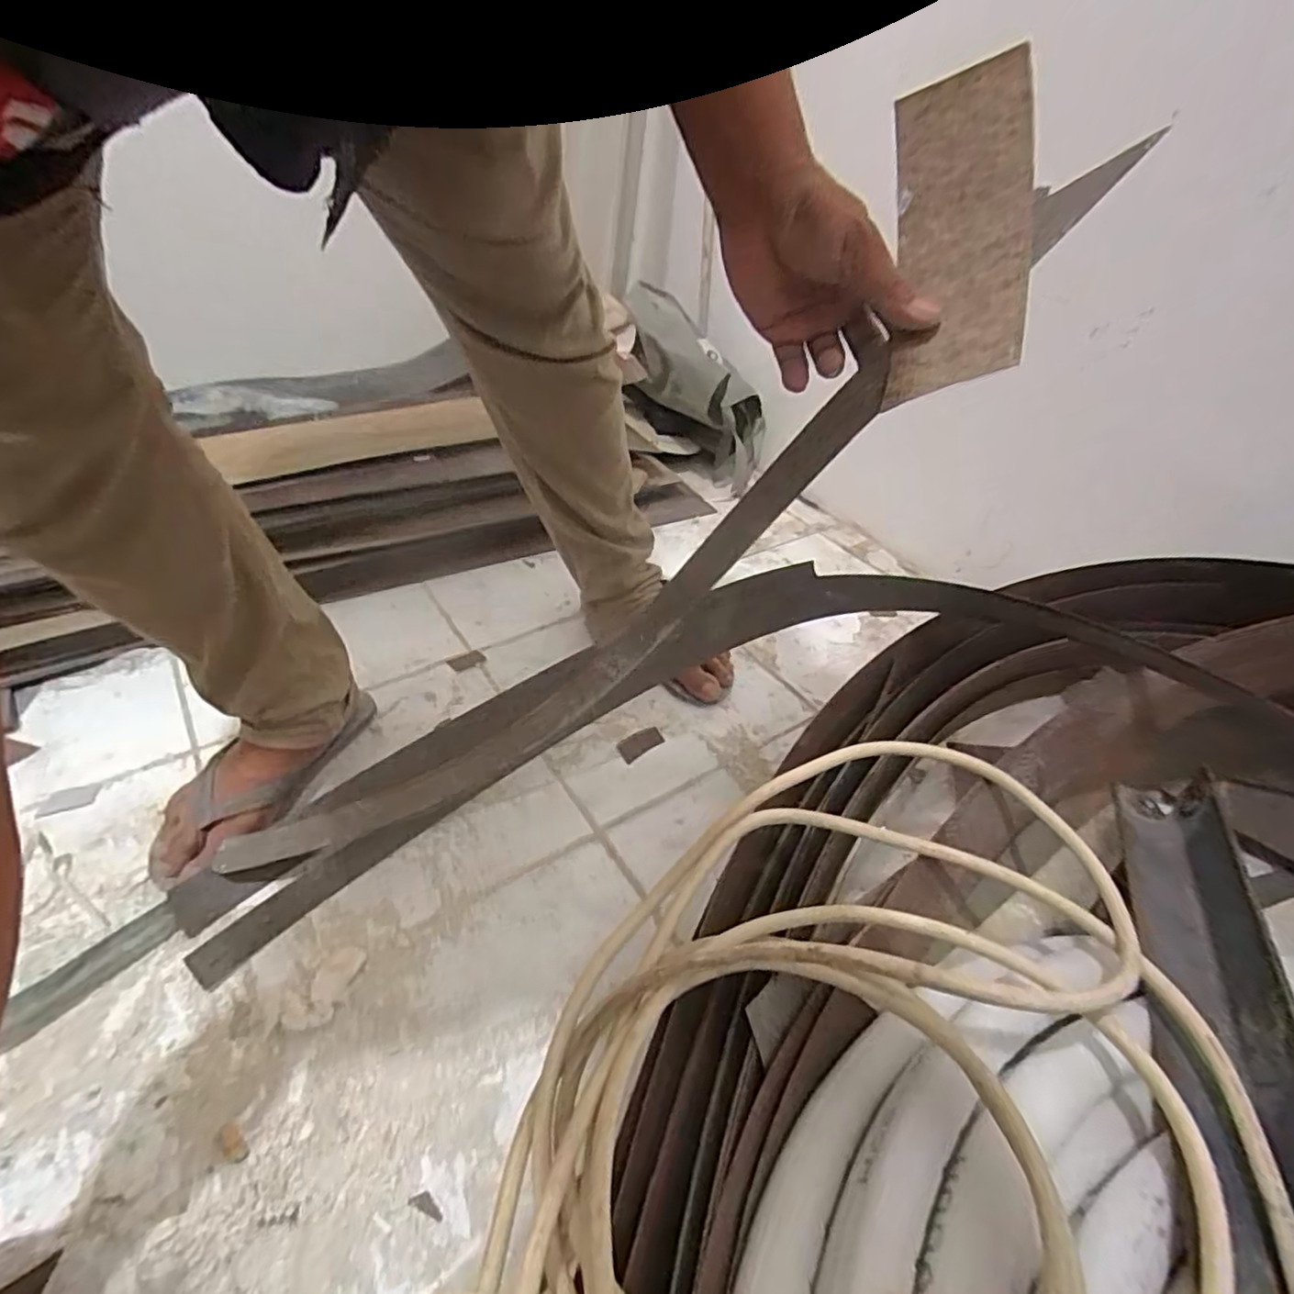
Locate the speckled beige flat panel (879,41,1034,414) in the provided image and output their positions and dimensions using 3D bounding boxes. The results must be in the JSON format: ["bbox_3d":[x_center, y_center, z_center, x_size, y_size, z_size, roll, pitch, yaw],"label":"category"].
[{"bbox_3d":[0.179,-0.235,0.388,0.072,0.181,0.017,3,-2,35],"label":"speckled beige flat panel"}]

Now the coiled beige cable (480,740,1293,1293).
[{"bbox_3d":[0.120,0.221,0.328,0.351,0.095,0.454,10,40,5],"label":"coiled beige cable"}]

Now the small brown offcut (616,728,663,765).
[{"bbox_3d":[-0.008,0.105,0.739,0.056,0.005,0.029,-27,50,-33],"label":"small brown offcut"}]

